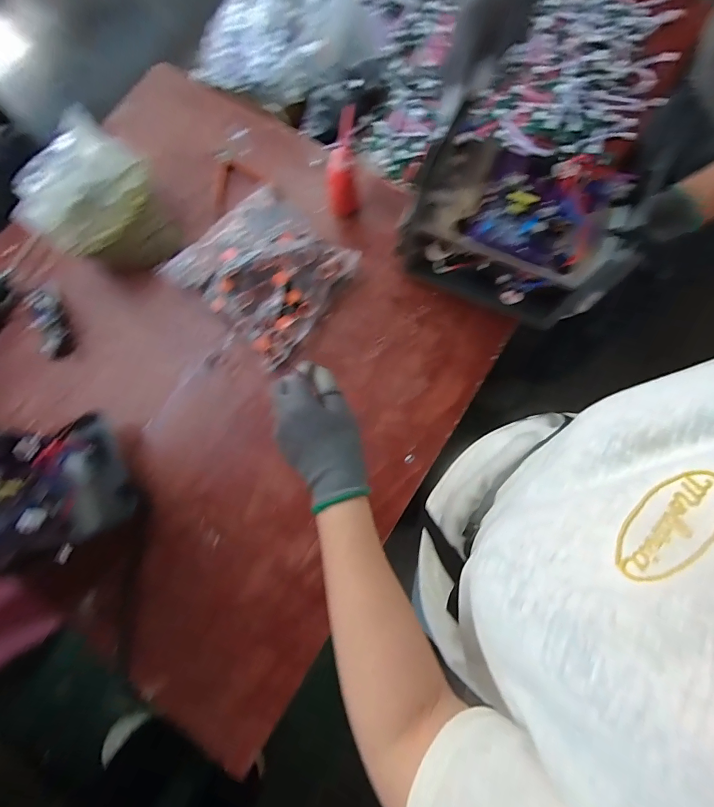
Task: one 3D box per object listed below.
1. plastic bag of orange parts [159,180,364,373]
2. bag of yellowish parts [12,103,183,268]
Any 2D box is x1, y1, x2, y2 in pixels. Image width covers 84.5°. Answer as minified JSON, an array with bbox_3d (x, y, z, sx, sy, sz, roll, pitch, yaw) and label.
[{"bbox_3d":[-0.141,-0.206,0.588,0.229,0.052,0.214,39,81,10],"label":"plastic bag of orange parts"},{"bbox_3d":[-0.376,-0.289,0.566,0.160,0.131,0.149,-28,77,-5],"label":"bag of yellowish parts"}]

